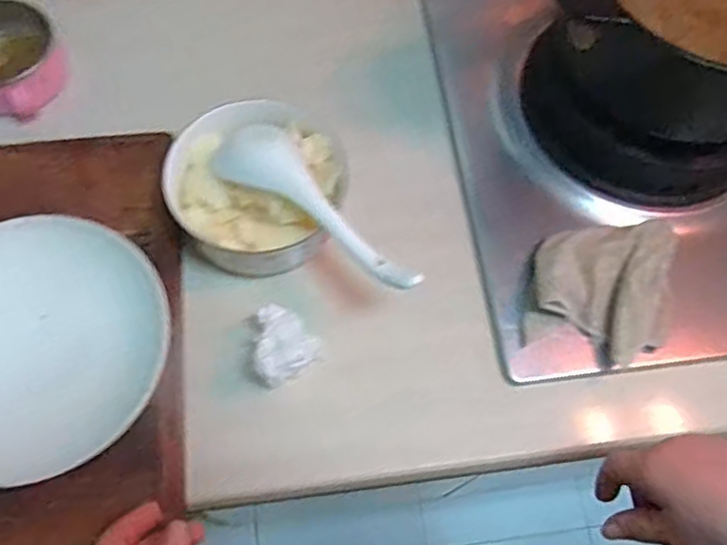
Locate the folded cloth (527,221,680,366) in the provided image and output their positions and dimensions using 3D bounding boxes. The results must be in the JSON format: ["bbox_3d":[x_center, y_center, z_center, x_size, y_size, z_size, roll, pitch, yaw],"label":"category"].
[{"bbox_3d":[0.199,0.016,0.578,0.115,0.051,0.121,8,66,0],"label":"folded cloth"}]

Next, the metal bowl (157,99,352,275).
[{"bbox_3d":[-0.091,-0.076,0.587,0.145,0.054,0.145,-20,69,-12],"label":"metal bowl"}]

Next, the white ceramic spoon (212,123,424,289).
[{"bbox_3d":[-0.032,-0.057,0.554,0.212,0.050,0.063,37,69,12],"label":"white ceramic spoon"}]

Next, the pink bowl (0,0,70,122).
[{"bbox_3d":[-0.335,-0.199,0.640,0.092,0.050,0.098,1,66,-3],"label":"pink bowl"}]

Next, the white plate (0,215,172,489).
[{"bbox_3d":[-0.242,0.052,0.498,0.190,0.036,0.181,1,66,-3],"label":"white plate"}]

